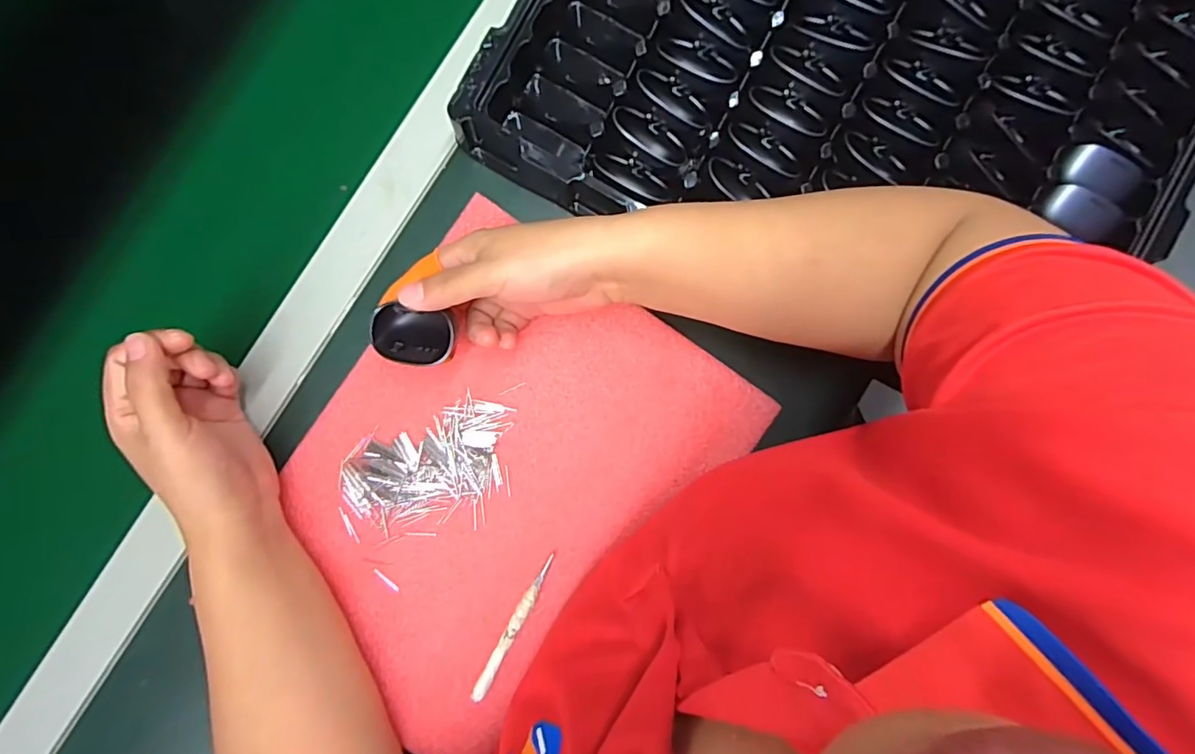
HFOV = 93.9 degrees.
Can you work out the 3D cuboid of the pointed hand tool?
[{"bbox_3d":[-0.057,0.172,0.385,0.010,0.010,0.107,29,89,-1],"label":"pointed hand tool"}]

